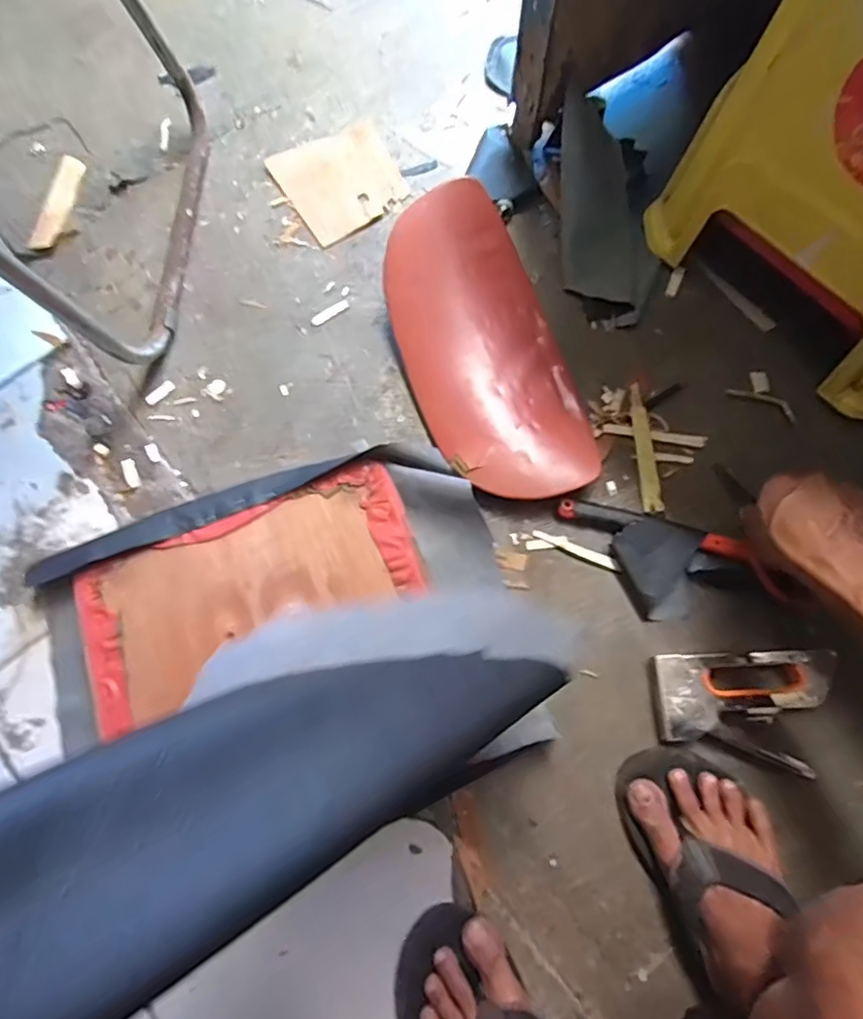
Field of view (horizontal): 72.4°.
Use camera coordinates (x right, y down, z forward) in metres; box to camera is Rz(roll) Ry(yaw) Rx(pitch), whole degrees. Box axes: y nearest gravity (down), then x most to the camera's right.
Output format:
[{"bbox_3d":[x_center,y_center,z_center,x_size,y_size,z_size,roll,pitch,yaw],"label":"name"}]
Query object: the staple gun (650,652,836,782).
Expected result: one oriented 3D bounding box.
[{"bbox_3d":[0.302,0.194,0.576,0.164,0.034,0.108,1,74,2],"label":"staple gun"}]

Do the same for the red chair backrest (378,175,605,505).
[{"bbox_3d":[0.062,-0.181,0.659,0.175,0.074,0.360,-19,75,-4],"label":"red chair backrest"}]

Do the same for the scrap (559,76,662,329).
[{"bbox_3d":[0.208,-0.360,0.719,0.111,0.051,0.282,-10,88,-2],"label":"scrap"}]

